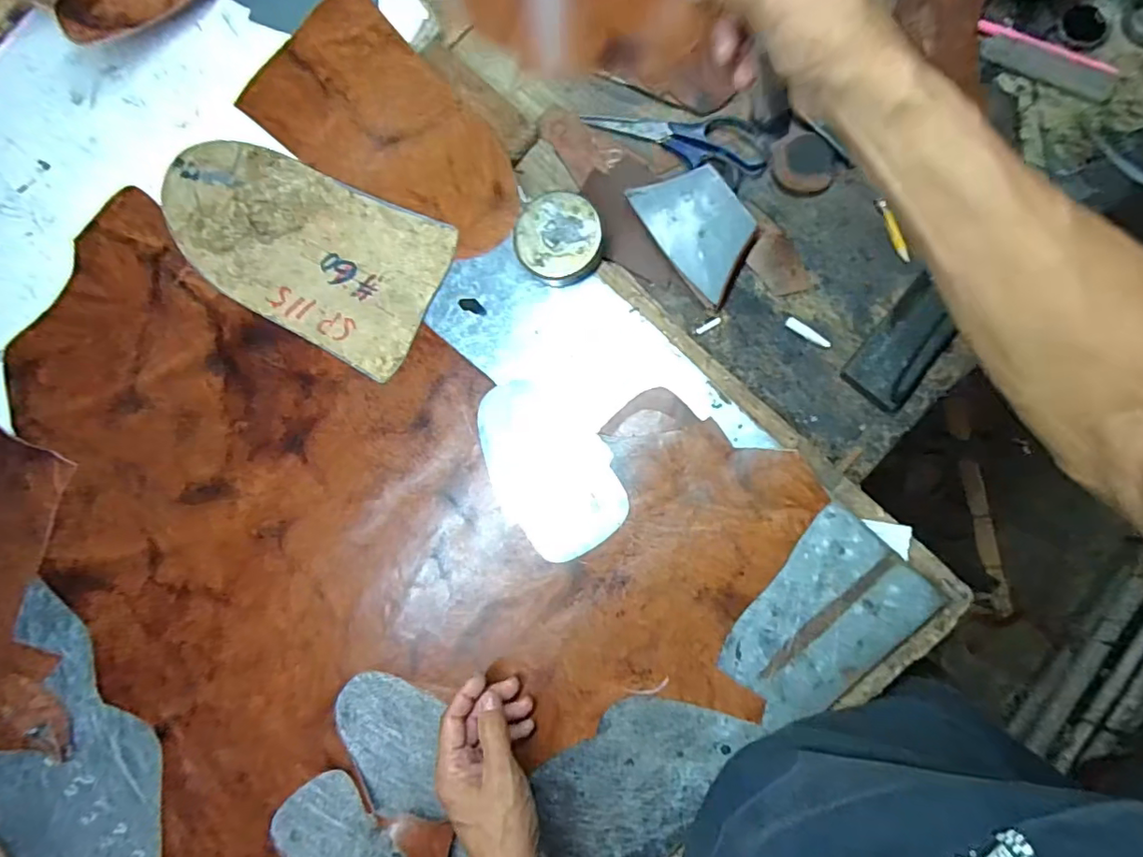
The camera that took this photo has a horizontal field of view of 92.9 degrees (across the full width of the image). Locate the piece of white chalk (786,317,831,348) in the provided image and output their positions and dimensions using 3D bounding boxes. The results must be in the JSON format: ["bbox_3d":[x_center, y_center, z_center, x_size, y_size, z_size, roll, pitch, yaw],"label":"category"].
[{"bbox_3d":[0.209,-0.085,0.479,0.042,0.004,0.010,33,90,5],"label":"piece of white chalk"}]

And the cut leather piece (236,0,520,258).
[{"bbox_3d":[-0.164,-0.272,0.504,0.268,0.012,0.145,41,91,5],"label":"cut leather piece"}]

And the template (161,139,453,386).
[{"bbox_3d":[-0.257,-0.168,0.512,0.273,0.008,0.148,24,89,2],"label":"template"}]

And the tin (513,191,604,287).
[{"bbox_3d":[-0.012,-0.169,0.481,0.073,0.027,0.075,0,87,4],"label":"tin"}]

